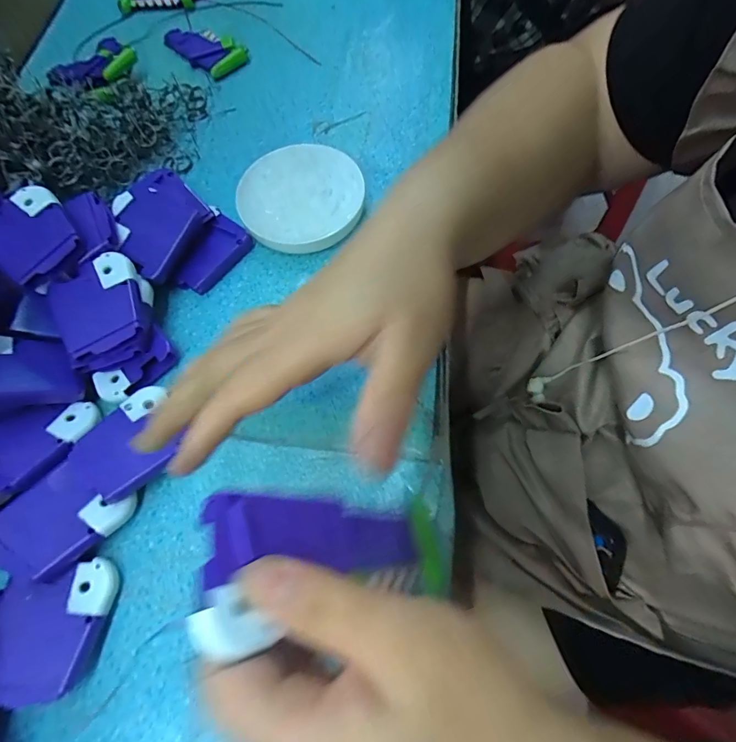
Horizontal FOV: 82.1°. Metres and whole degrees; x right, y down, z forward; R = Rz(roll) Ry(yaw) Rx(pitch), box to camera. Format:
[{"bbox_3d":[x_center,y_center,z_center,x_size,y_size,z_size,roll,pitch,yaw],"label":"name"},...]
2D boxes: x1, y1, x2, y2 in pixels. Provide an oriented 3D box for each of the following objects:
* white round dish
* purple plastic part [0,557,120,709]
[{"bbox_3d":[-0.047,-0.126,0.308,0.085,0.021,0.089,-2,67,4],"label":"white round dish"},{"bbox_3d":[-0.160,0.128,0.212,0.049,0.014,0.061,7,67,5],"label":"purple plastic part"}]

